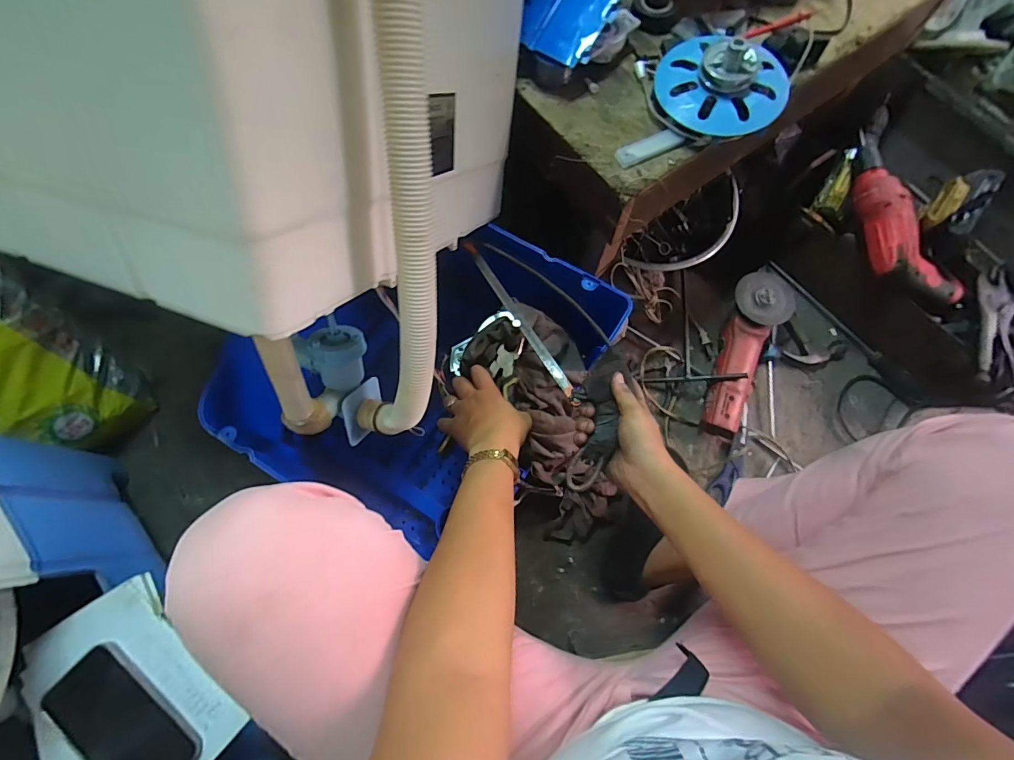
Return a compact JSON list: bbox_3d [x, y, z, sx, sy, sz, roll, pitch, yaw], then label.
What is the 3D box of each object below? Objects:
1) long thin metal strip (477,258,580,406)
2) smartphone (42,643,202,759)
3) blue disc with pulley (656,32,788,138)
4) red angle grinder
[{"bbox_3d":[0.019,-0.073,0.554,0.012,0.010,0.252,-27,63,-8],"label":"long thin metal strip"},{"bbox_3d":[-0.408,0.370,0.466,0.163,0.014,0.076,41,67,5],"label":"smartphone"},{"bbox_3d":[0.257,-0.359,0.518,0.151,0.067,0.139,0,73,-1],"label":"blue disc with pulley"},{"bbox_3d":[0.405,-0.042,0.749,0.094,0.085,0.285,21,74,5],"label":"red angle grinder"}]

